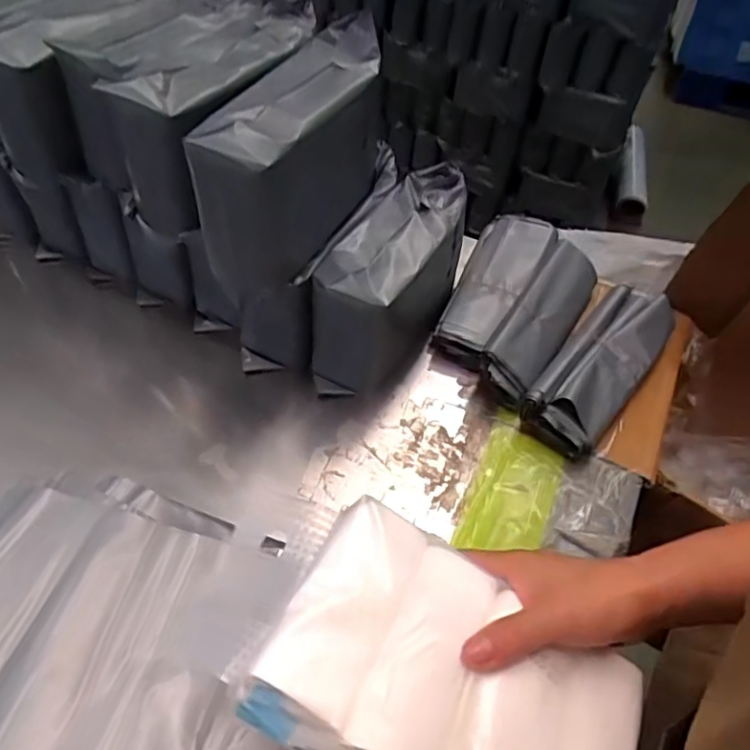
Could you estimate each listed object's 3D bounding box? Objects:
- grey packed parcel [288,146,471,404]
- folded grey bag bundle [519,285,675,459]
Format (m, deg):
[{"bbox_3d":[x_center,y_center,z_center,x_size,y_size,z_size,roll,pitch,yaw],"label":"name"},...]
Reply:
[{"bbox_3d":[0.010,-0.092,0.601,0.116,0.138,0.171,17,51,8],"label":"grey packed parcel"},{"bbox_3d":[0.221,-0.012,0.606,0.074,0.056,0.190,34,54,23],"label":"folded grey bag bundle"}]

